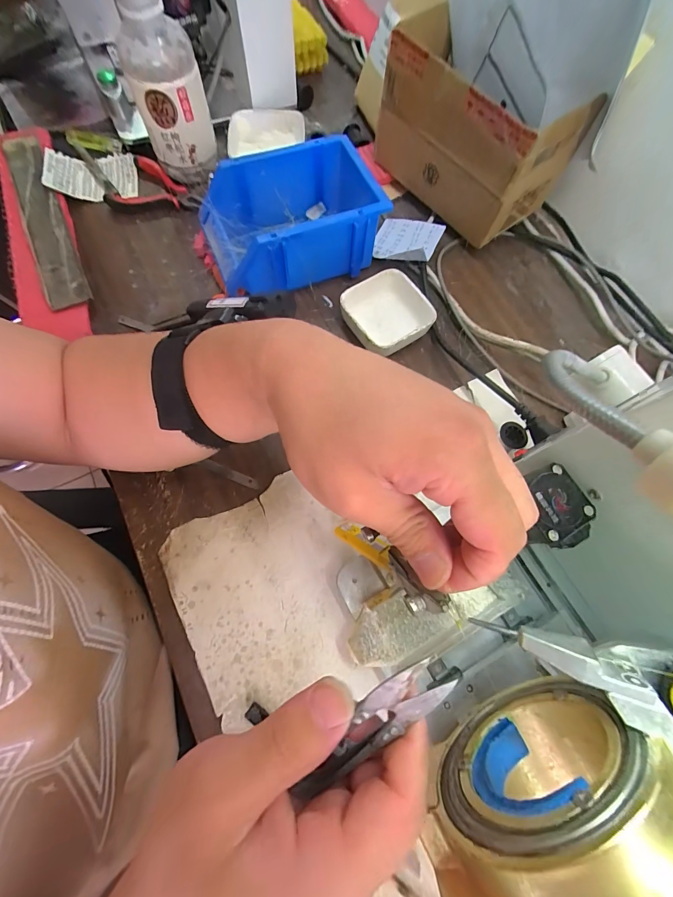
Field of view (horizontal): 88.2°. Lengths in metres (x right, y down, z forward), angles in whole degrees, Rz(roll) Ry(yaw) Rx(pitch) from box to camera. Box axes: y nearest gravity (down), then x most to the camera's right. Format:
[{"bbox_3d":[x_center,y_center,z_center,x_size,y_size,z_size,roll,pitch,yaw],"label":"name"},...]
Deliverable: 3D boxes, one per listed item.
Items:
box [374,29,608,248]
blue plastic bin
[{"bbox_3d":[0.150,-0.354,0.398,0.109,0.124,0.204,-40,78,-14],"label":"box"},{"bbox_3d":[-0.050,-0.252,0.386,0.185,0.079,0.132,-21,74,-10],"label":"blue plastic bin"}]

